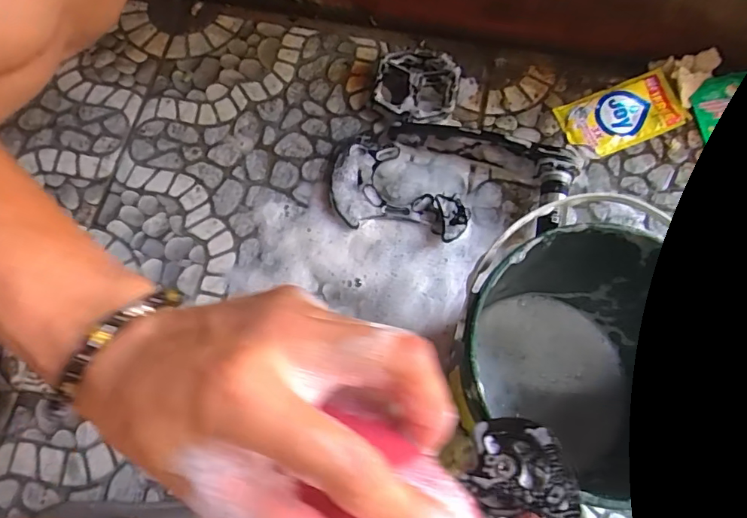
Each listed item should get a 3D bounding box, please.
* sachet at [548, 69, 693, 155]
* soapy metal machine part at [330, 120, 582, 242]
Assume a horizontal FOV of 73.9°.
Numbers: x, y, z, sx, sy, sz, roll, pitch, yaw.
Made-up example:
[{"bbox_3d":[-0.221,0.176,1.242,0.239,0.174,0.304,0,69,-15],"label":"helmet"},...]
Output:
[{"bbox_3d":[0.291,-0.170,0.581,0.134,0.019,0.076,-21,72,-6],"label":"sachet"},{"bbox_3d":[0.085,-0.084,0.542,0.259,0.052,0.126,11,71,5],"label":"soapy metal machine part"}]

